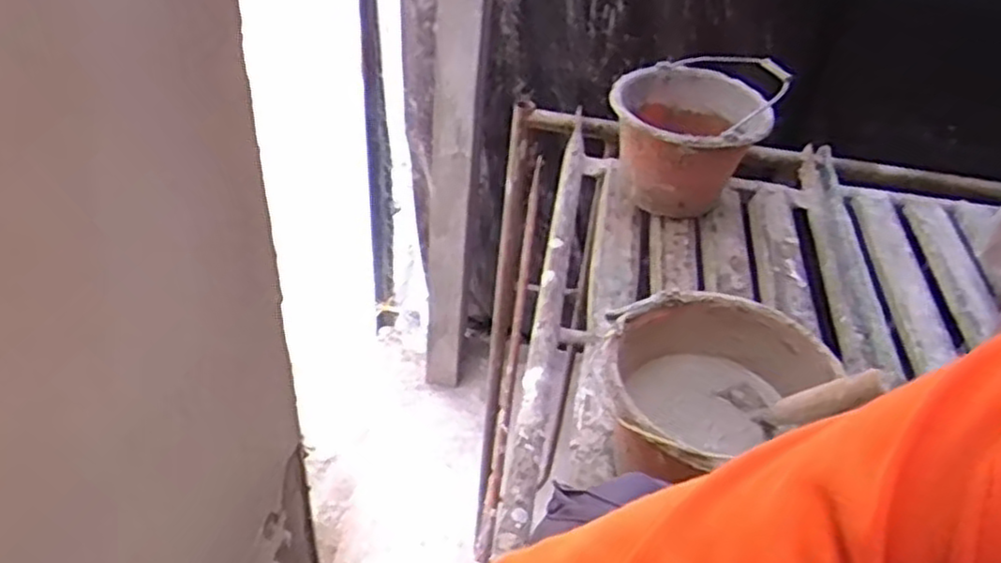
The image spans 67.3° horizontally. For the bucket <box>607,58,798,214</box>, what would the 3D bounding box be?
[{"bbox_3d":[0.338,-0.273,1.385,0.270,0.235,0.242,21,43,15],"label":"bucket"}]

